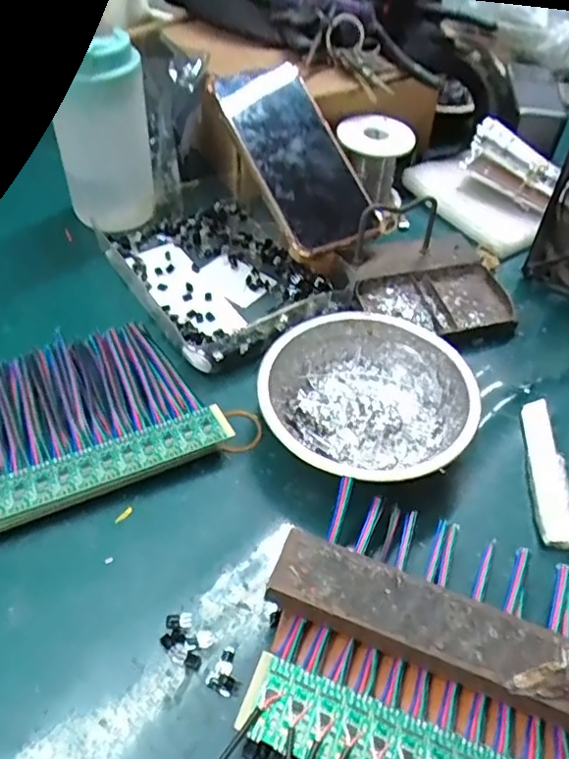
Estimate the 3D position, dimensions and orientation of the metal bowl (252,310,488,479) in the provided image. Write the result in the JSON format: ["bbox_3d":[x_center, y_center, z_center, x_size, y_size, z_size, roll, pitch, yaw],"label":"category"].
[{"bbox_3d":[0.048,0.015,0.369,0.125,0.039,0.125,2,47,-2],"label":"metal bowl"}]

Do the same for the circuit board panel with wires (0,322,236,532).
[{"bbox_3d":[-0.136,0.024,0.369,0.164,0.018,0.131,-19,51,-20],"label":"circuit board panel with wires"}]

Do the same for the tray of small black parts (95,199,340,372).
[{"bbox_3d":[-0.051,-0.089,0.479,0.129,0.018,0.188,-24,53,-23],"label":"tray of small black parts"}]

